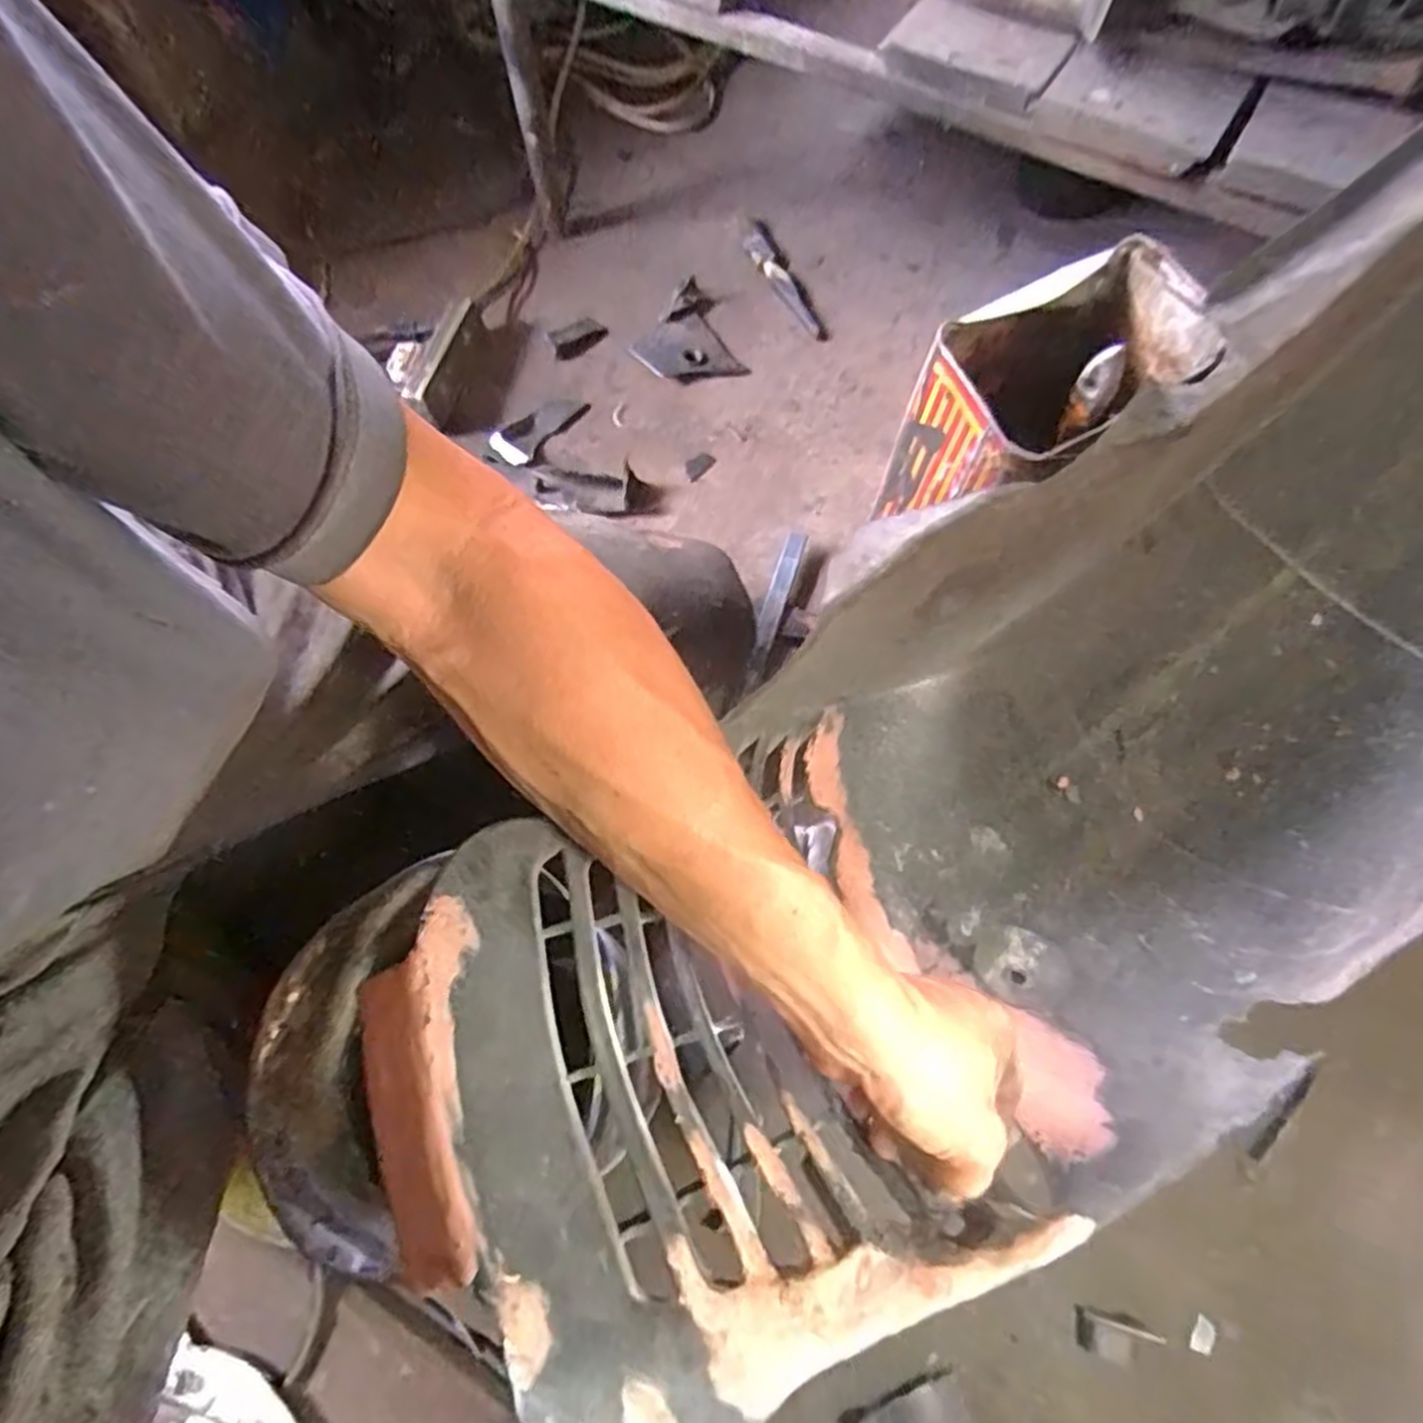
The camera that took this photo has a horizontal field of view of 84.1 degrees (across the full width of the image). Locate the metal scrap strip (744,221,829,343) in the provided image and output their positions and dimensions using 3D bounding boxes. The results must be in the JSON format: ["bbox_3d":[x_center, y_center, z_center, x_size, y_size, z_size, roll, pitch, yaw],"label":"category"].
[{"bbox_3d":[0.076,-0.437,0.801,0.032,0.021,0.154,-27,70,-10],"label":"metal scrap strip"}]

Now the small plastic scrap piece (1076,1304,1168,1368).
[{"bbox_3d":[0.240,0.370,0.463,0.043,0.026,0.025,14,69,6],"label":"small plastic scrap piece"}]

